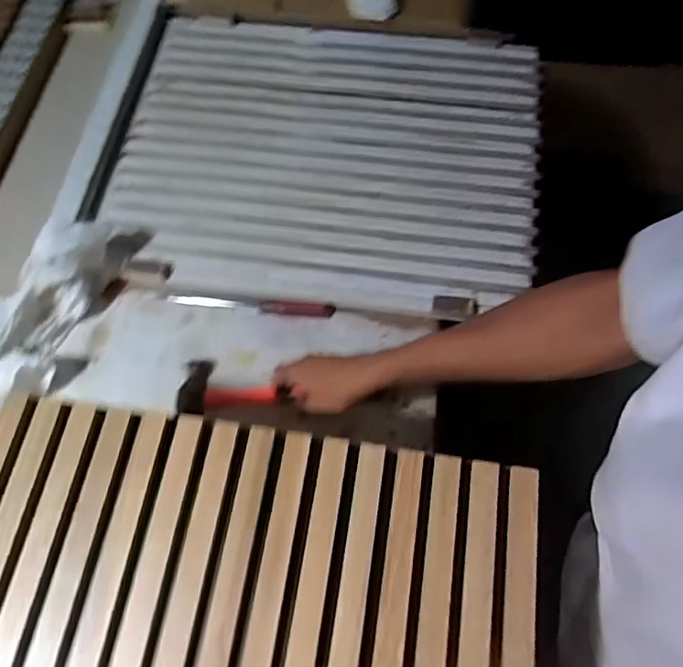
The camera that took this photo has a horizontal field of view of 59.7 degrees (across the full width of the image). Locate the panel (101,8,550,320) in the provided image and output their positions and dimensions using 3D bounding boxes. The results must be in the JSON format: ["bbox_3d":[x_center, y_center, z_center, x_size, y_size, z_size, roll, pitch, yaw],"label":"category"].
[{"bbox_3d":[-0.020,-0.277,0.871,0.598,0.024,0.493,7,66,5],"label":"panel"}]

